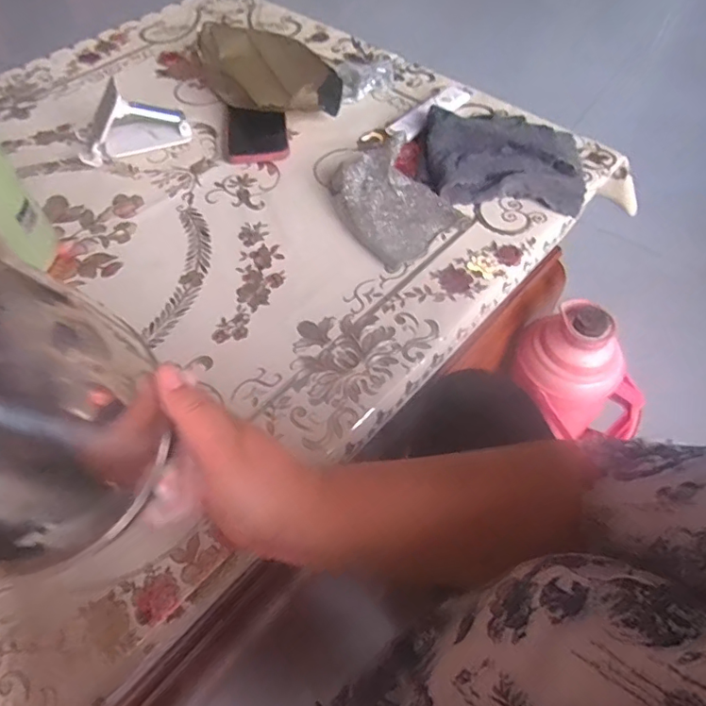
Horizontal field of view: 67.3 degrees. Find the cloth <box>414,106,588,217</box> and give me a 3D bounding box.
[{"bbox_3d":[0.185,-0.249,0.655,0.201,0.043,0.165,5,56,4],"label":"cloth"}]

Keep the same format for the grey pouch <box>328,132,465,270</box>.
[{"bbox_3d":[0.047,-0.180,0.612,0.116,0.036,0.158,-24,58,-15],"label":"grey pouch"}]

